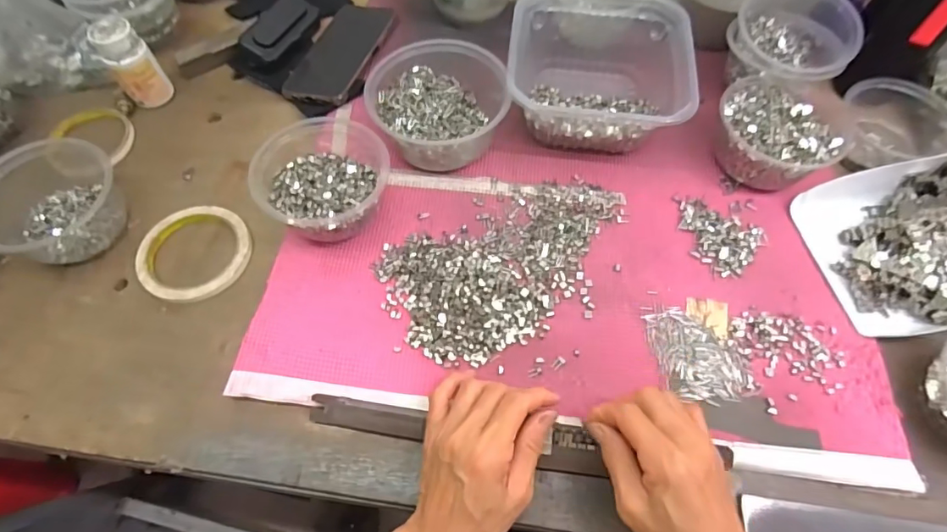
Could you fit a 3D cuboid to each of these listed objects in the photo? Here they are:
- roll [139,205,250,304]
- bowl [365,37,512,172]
[{"bbox_3d":[-0.256,-0.013,0.458,0.095,0.008,0.097,0,62,-1],"label":"roll"},{"bbox_3d":[-0.033,-0.160,0.496,0.133,0.073,0.127,0,62,-1],"label":"bowl"}]

